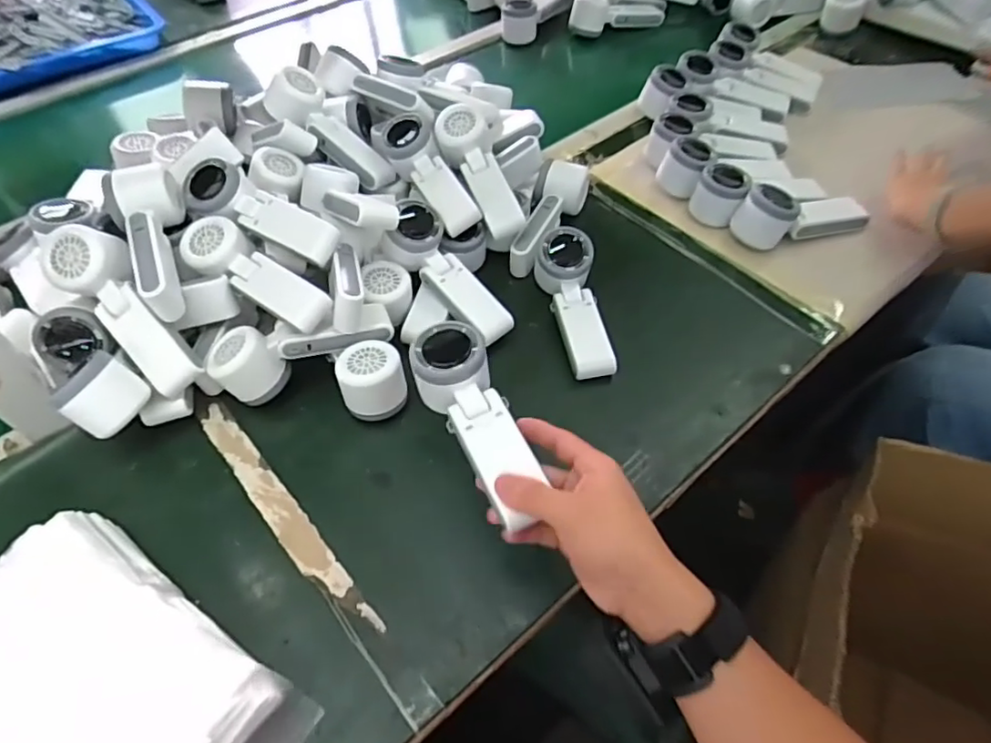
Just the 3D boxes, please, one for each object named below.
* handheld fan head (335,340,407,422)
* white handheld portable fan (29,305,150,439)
[{"bbox_3d":[-0.112,0.012,0.550,0.057,0.059,0.055,-1,52,1],"label":"handheld fan head"},{"bbox_3d":[-0.350,-0.002,0.511,0.061,0.052,0.114,-39,62,-24],"label":"white handheld portable fan"}]

